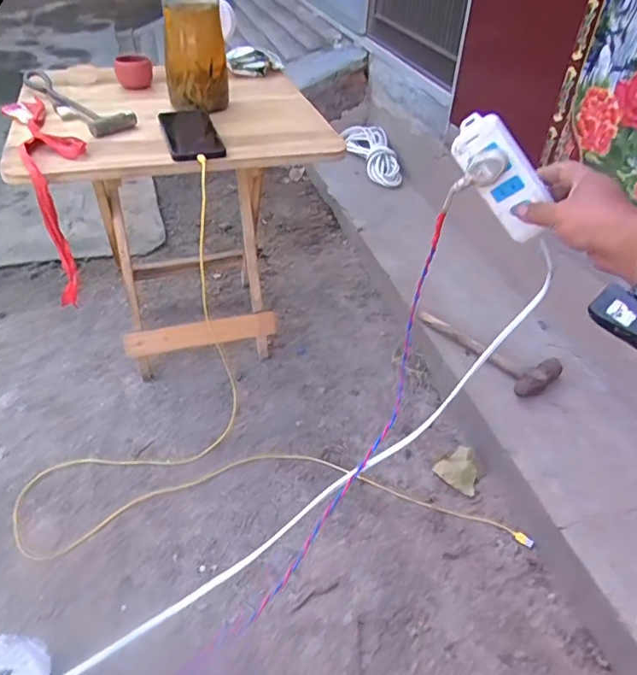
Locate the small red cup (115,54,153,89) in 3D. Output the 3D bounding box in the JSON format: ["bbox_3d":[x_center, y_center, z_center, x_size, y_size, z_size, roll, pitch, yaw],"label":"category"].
[{"bbox_3d":[-0.340,-0.493,1.000,0.065,0.050,0.053,-12,42,-18],"label":"small red cup"}]

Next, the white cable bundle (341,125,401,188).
[{"bbox_3d":[0.177,-0.625,1.828,0.136,0.079,0.374,-5,40,-10],"label":"white cable bundle"}]

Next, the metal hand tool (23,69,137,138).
[{"bbox_3d":[-0.399,-0.398,0.902,0.078,0.020,0.314,-27,49,-32],"label":"metal hand tool"}]

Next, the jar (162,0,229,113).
[{"bbox_3d":[-0.204,-0.501,0.879,0.098,0.224,0.094,-5,40,-10],"label":"jar"}]

